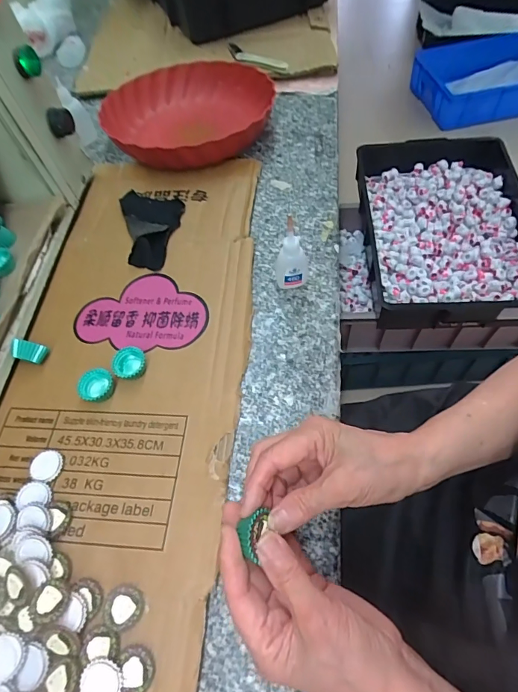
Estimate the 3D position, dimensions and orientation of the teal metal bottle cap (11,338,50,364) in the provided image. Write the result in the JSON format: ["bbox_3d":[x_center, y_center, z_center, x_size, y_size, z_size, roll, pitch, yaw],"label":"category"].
[{"bbox_3d":[-0.228,0.007,0.417,0.026,0.032,0.018,0,59,4],"label":"teal metal bottle cap"}]

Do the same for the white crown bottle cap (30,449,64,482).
[{"bbox_3d":[-0.187,0.104,0.365,0.029,0.007,0.026,13,61,11],"label":"white crown bottle cap"}]

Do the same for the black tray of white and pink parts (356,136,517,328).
[{"bbox_3d":[0.430,-0.265,0.934,0.370,0.092,0.508,0,59,5],"label":"black tray of white and pink parts"}]

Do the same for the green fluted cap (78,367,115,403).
[{"bbox_3d":[-0.156,0.037,0.398,0.034,0.016,0.032,-2,59,3],"label":"green fluted cap"}]

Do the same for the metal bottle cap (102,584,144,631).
[{"bbox_3d":[-0.098,0.189,0.300,0.028,0.009,0.026,-2,59,3],"label":"metal bottle cap"}]

